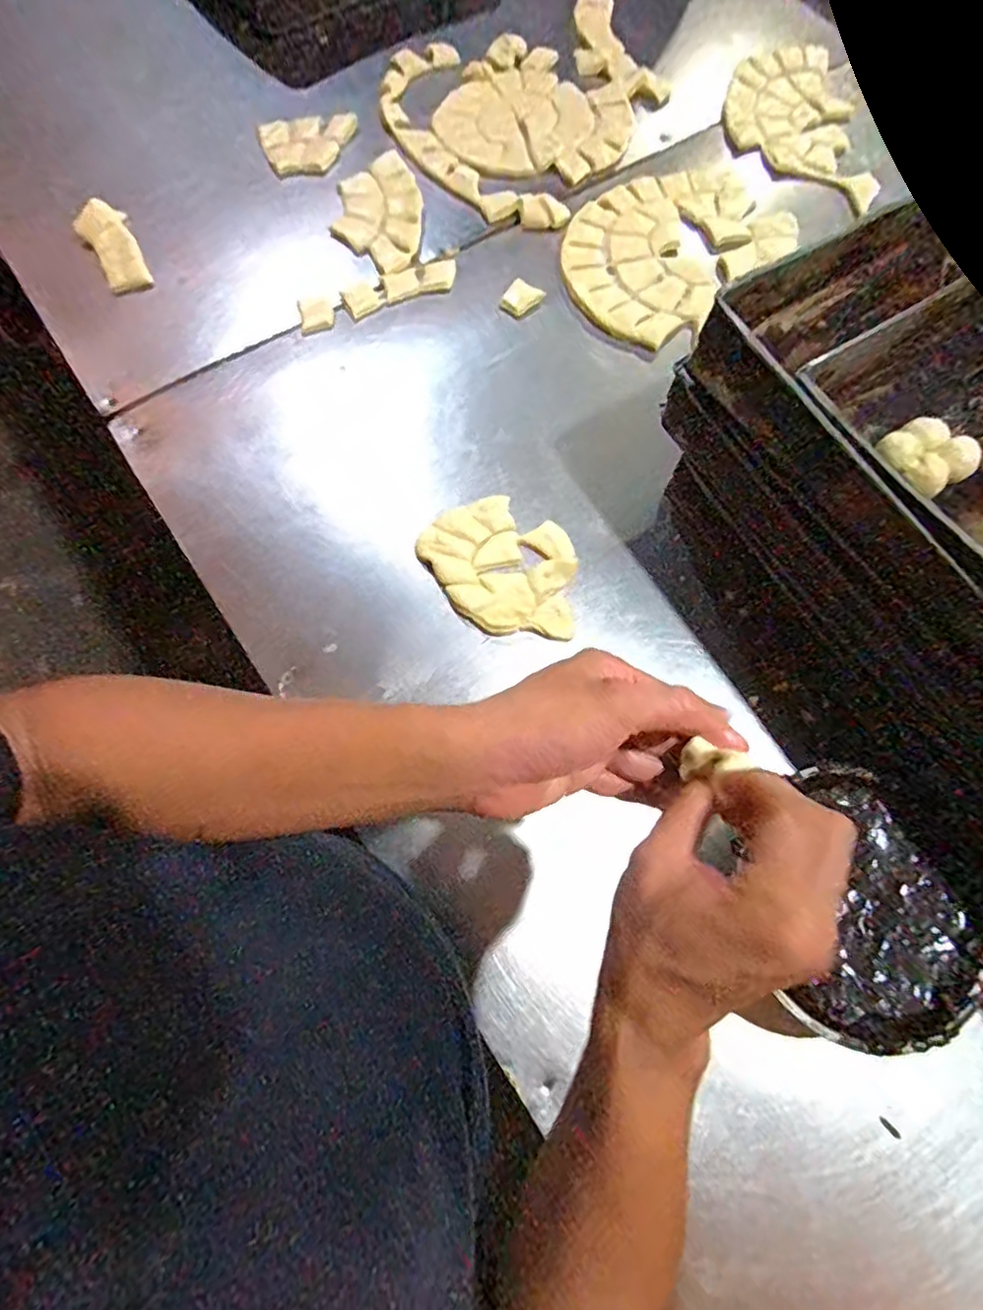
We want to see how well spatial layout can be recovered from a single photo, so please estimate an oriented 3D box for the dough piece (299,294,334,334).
[{"bbox_3d":[-0.206,-0.404,0.725,0.037,0.009,0.047,-9,72,-6],"label":"dough piece"}]

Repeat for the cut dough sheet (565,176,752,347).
[{"bbox_3d":[0.173,-0.493,0.763,0.171,0.008,0.264,-12,72,-6],"label":"cut dough sheet"}]

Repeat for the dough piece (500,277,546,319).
[{"bbox_3d":[0.036,-0.425,0.733,0.040,0.013,0.041,33,73,8],"label":"dough piece"}]

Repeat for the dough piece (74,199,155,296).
[{"bbox_3d":[-0.458,-0.493,0.735,0.059,0.038,0.128,-24,74,-10],"label":"dough piece"}]

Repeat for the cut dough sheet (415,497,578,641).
[{"bbox_3d":[0.017,-0.085,0.618,0.134,0.020,0.168,-30,75,-12],"label":"cut dough sheet"}]

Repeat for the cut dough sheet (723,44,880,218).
[{"bbox_3d":[0.424,-0.755,0.866,0.181,0.014,0.343,-1,71,-3],"label":"cut dough sheet"}]

